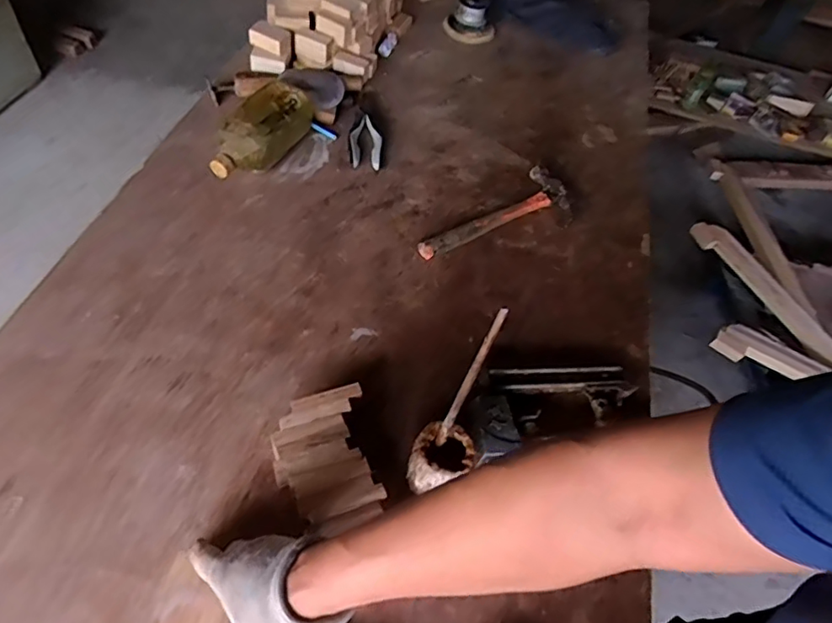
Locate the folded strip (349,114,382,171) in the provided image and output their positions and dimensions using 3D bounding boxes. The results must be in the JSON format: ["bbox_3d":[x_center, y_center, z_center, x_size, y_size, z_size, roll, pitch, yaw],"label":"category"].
[{"bbox_3d":[-0.087,-0.296,0.958,0.055,0.020,0.120,1,56,-11],"label":"folded strip"}]

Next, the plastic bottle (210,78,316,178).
[{"bbox_3d":[-0.253,-0.291,0.888,0.100,0.069,0.216,23,55,4],"label":"plastic bottle"}]

